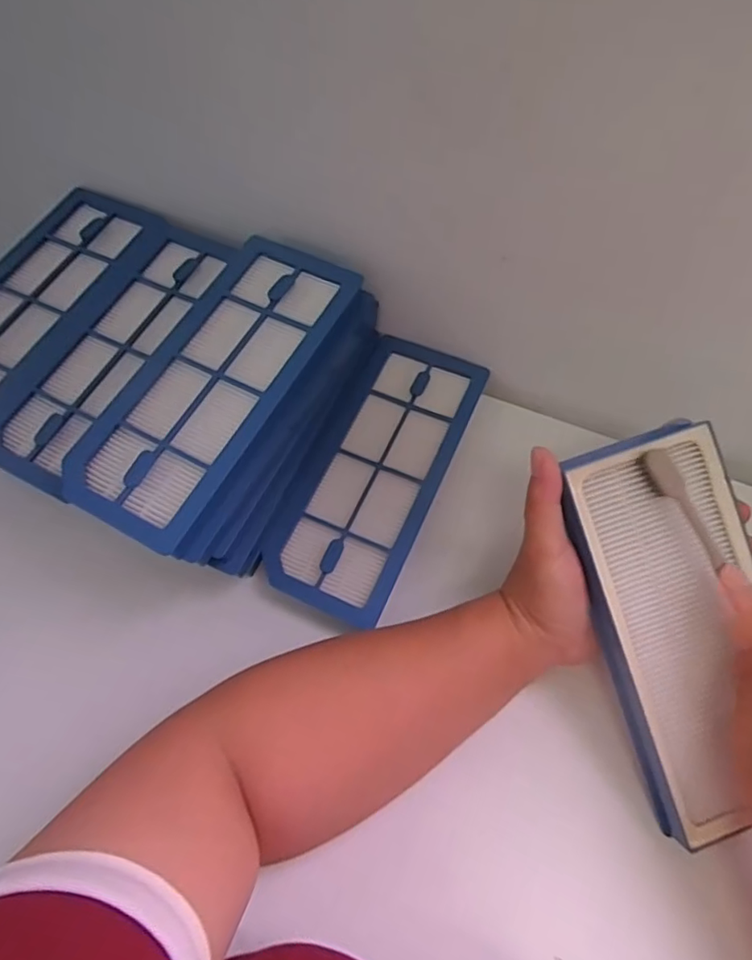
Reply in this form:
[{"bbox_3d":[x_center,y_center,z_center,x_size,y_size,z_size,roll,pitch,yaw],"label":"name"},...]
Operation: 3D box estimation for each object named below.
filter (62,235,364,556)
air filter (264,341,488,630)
[{"bbox_3d":[-0.093,-0.058,0.331,0.085,0.028,0.200,25,68,14],"label":"filter"},{"bbox_3d":[0.003,-0.009,0.381,0.083,0.014,0.204,22,67,13],"label":"air filter"}]

